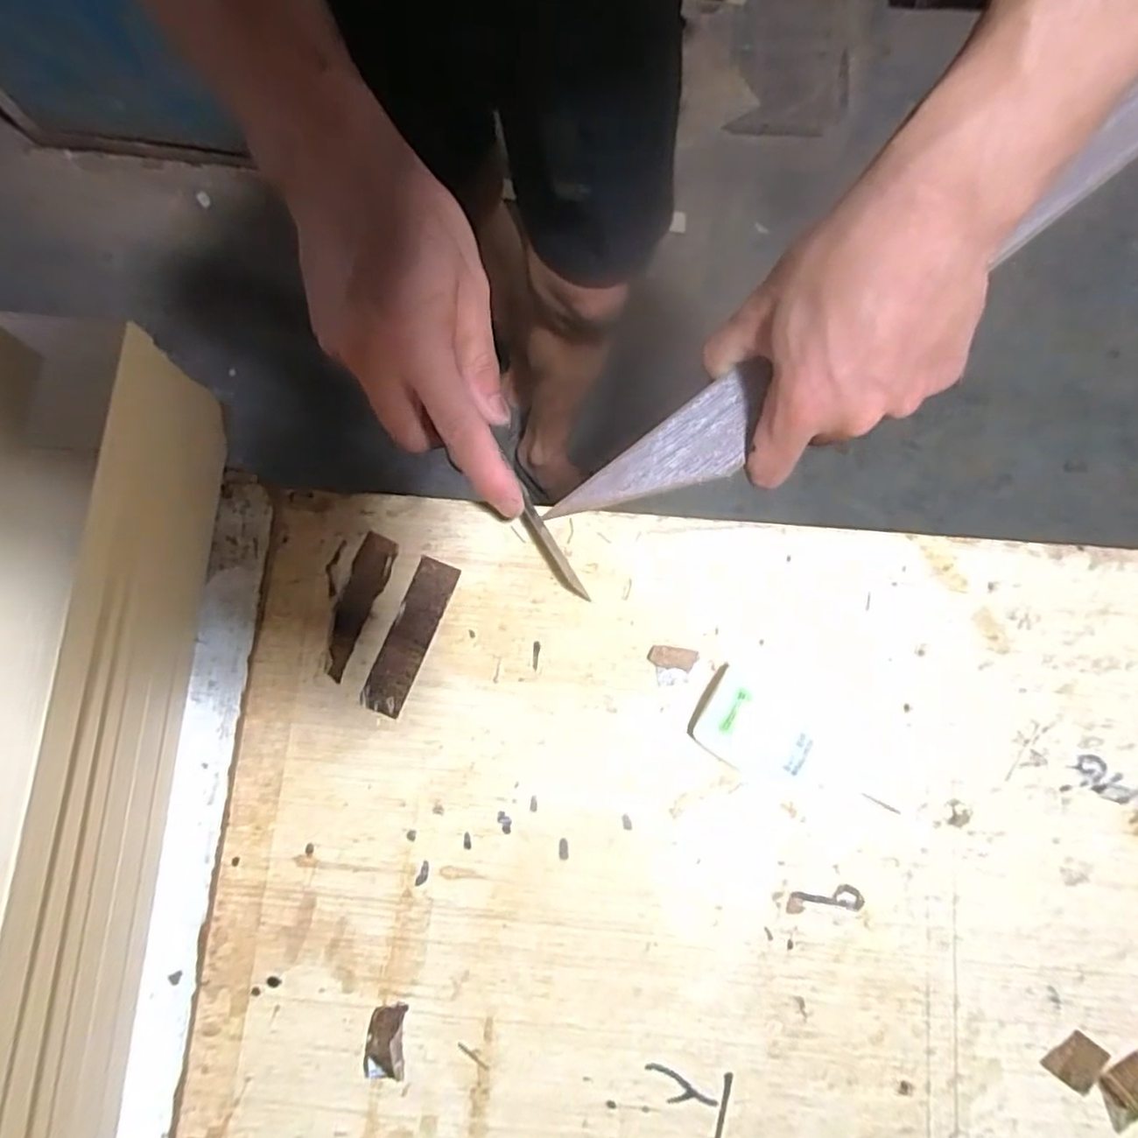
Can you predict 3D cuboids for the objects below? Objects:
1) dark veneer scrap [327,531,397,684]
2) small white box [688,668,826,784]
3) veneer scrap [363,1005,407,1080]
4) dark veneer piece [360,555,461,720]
[{"bbox_3d":[-0.107,0.015,0.318,0.028,0.004,0.069,20,80,5],"label":"dark veneer scrap"},{"bbox_3d":[0.082,0.071,0.295,0.050,0.018,0.037,31,81,7],"label":"small white box"},{"bbox_3d":[-0.078,0.201,0.282,0.017,0.004,0.027,4,79,2],"label":"veneer scrap"},{"bbox_3d":[-0.076,0.032,0.315,0.020,0.004,0.074,21,80,5],"label":"dark veneer piece"}]

